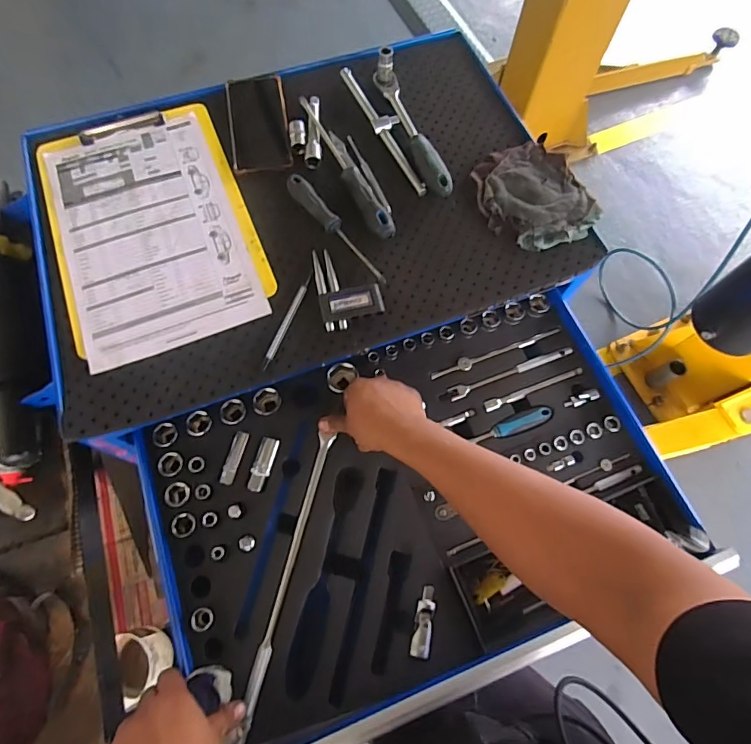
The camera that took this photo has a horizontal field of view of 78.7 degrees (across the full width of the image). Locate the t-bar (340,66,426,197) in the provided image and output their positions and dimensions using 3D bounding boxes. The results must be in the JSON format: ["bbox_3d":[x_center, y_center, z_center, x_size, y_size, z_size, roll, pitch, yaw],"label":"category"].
[{"bbox_3d":[0.017,-0.345,0.645,0.036,0.021,0.240,-24,70,-10],"label":"t-bar"}]

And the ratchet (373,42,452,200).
[{"bbox_3d":[0.053,-0.344,0.626,0.035,0.049,0.235,-20,69,-9],"label":"ratchet"}]

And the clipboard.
[{"bbox_3d":[-0.287,-0.192,0.591,0.237,0.018,0.357,-21,69,-9],"label":"clipboard"}]

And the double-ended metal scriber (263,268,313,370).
[{"bbox_3d":[-0.104,-0.063,0.542,0.011,0.006,0.133,20,69,7],"label":"double-ended metal scriber"}]

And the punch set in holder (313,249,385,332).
[{"bbox_3d":[-0.034,-0.106,0.556,0.073,0.010,0.111,-11,68,-5],"label":"punch set in holder"}]

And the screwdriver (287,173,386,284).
[{"bbox_3d":[-0.050,-0.183,0.578,0.024,0.023,0.186,-37,73,-14],"label":"screwdriver"}]

